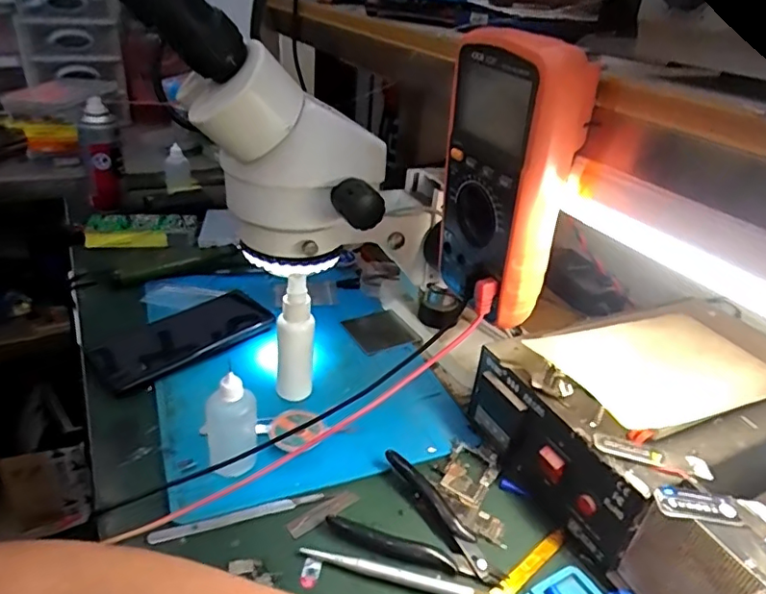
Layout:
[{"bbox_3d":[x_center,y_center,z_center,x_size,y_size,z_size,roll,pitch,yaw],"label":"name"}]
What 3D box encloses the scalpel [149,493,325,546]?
[{"bbox_3d":[-0.101,0.155,0.395,0.119,0.006,0.008,-8,32,-20],"label":"scalpel"}]

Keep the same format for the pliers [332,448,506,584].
[{"bbox_3d":[0.033,0.161,0.395,0.115,0.010,0.079,21,34,27],"label":"pliers"}]

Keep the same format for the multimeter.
[{"bbox_3d":[0.077,-0.074,0.362,0.049,0.171,0.090,-7,32,-20],"label":"multimeter"}]

